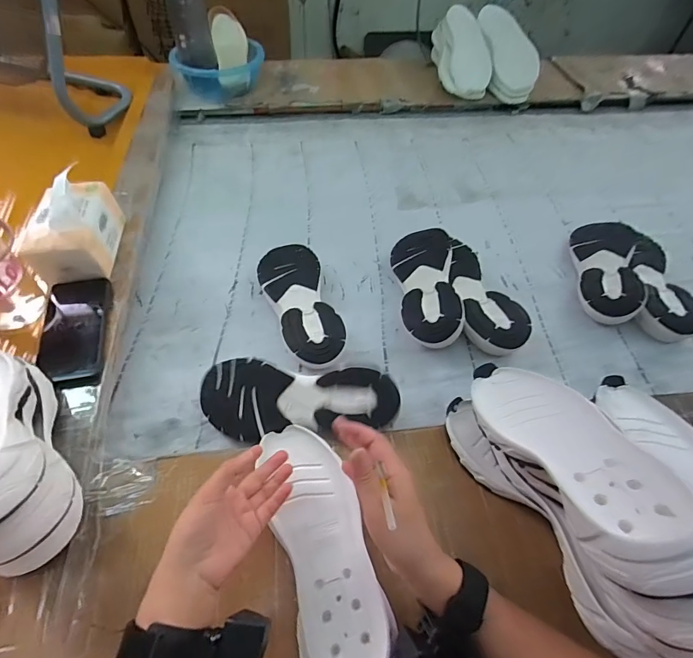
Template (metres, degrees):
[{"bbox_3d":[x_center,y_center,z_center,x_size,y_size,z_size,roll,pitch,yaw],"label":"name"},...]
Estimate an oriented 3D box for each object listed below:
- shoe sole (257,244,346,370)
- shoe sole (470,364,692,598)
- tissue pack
[{"bbox_3d":[-0.071,-0.046,0.649,0.102,0.044,0.260,-15,55,-16],"label":"shoe sole"},{"bbox_3d":[0.201,0.108,0.379,0.089,0.056,0.268,-5,23,-8],"label":"shoe sole"},{"bbox_3d":[-0.410,-0.156,0.613,0.097,0.137,0.146,-4,52,-8],"label":"tissue pack"}]

